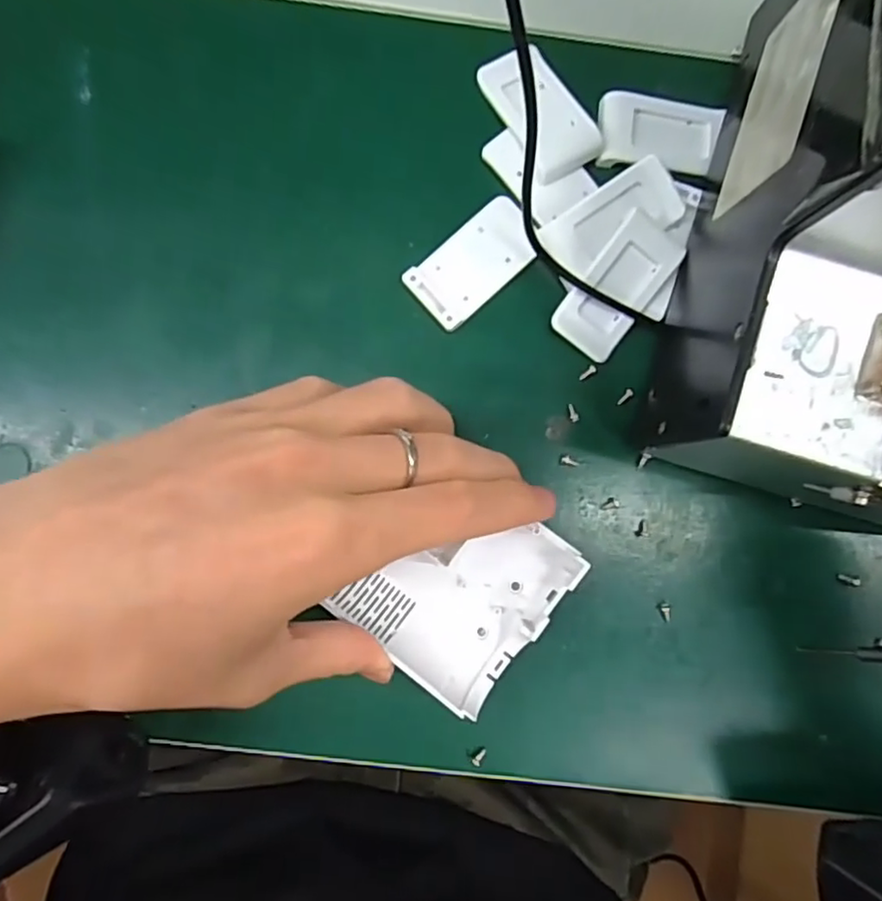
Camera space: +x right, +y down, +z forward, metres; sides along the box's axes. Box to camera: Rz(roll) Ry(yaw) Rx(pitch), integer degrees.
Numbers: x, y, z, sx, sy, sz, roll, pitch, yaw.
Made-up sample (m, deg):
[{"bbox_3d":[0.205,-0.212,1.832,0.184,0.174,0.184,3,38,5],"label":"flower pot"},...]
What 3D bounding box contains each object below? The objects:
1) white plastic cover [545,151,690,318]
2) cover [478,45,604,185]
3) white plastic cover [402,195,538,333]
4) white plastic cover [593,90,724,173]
[{"bbox_3d":[0.069,-0.063,0.242,0.027,0.004,0.054,35,98,-12],"label":"white plastic cover"},{"bbox_3d":[0.039,-0.136,0.249,0.028,0.008,0.056,-29,88,-3],"label":"cover"},{"bbox_3d":[0.013,-0.073,0.246,0.053,0.008,0.028,-41,89,-3],"label":"white plastic cover"},{"bbox_3d":[0.088,-0.127,0.252,0.050,0.006,0.029,8,87,-1],"label":"white plastic cover"}]

